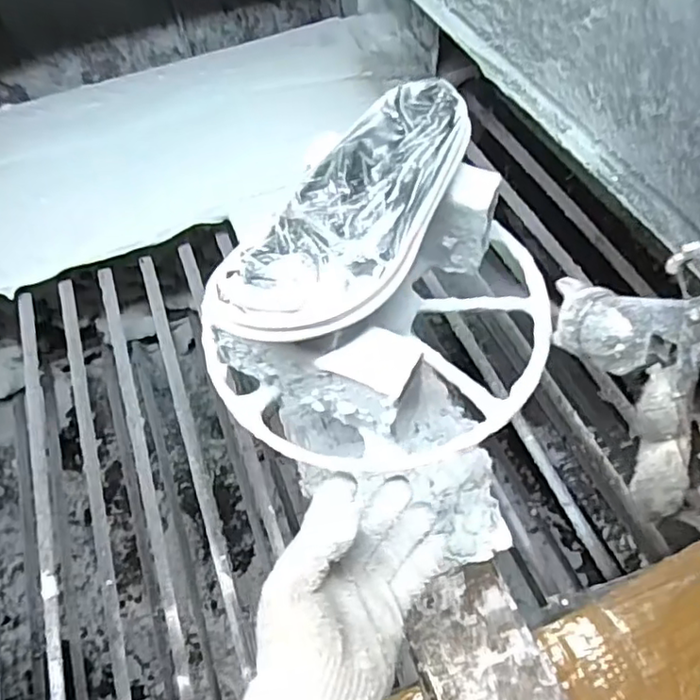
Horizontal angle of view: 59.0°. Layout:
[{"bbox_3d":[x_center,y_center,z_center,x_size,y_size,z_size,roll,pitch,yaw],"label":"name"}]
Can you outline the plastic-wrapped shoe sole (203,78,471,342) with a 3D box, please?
[{"bbox_3d":[0.010,-0.092,0.408,0.084,0.027,0.239,26,62,20],"label":"plastic-wrapped shoe sole"}]

